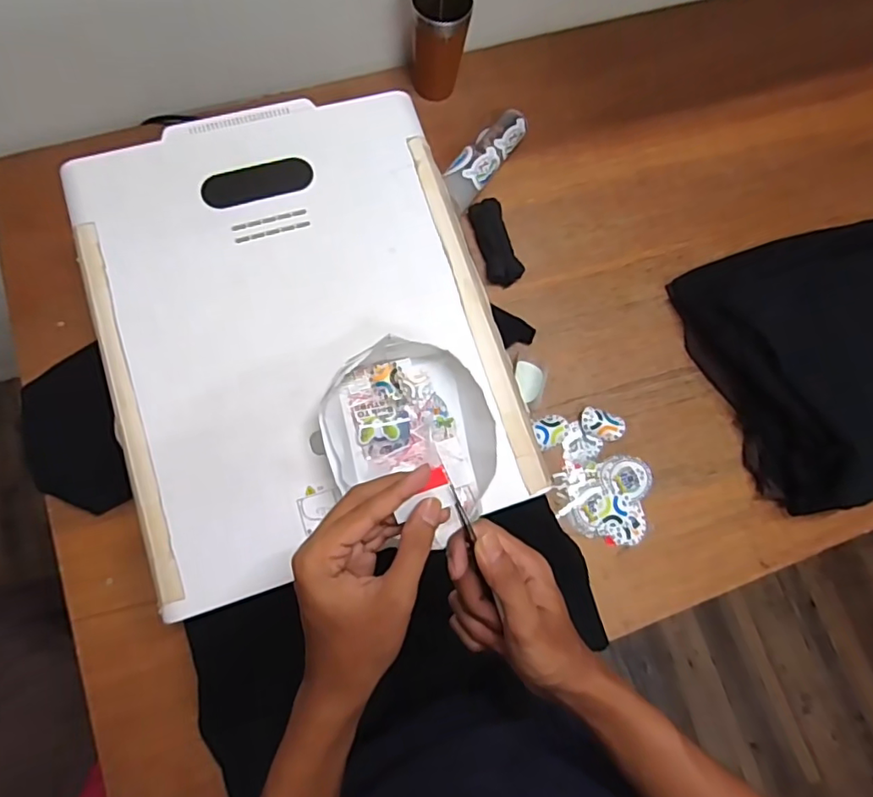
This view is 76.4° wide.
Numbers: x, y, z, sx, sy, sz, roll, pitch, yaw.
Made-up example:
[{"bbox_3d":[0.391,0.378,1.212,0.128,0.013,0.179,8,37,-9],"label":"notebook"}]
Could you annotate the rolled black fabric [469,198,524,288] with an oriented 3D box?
[{"bbox_3d":[0.086,-0.223,0.805,0.047,0.033,0.125,-14,78,-10],"label":"rolled black fabric"}]

